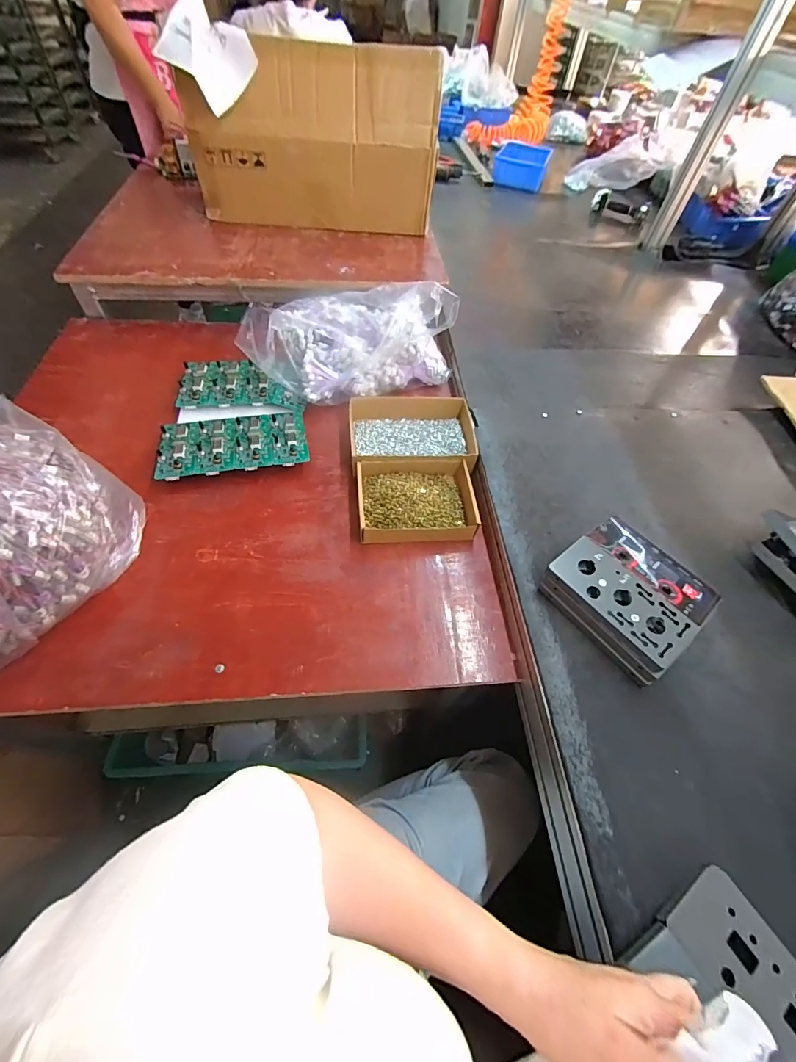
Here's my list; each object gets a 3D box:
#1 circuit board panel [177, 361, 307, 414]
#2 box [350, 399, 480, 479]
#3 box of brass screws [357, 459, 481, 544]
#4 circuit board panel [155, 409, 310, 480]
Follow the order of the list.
[{"bbox_3d":[-0.283,-0.272,0.760,0.219,0.019,0.115,1,56,-5],"label":"circuit board panel"},{"bbox_3d":[0.023,-0.165,0.712,0.209,0.044,0.159,1,56,-4],"label":"box"},{"bbox_3d":[0.030,-0.049,0.637,0.178,0.041,0.144,-2,57,-7],"label":"box of brass screws"},{"bbox_3d":[-0.266,-0.147,0.674,0.231,0.017,0.127,-12,57,-14],"label":"circuit board panel"}]

